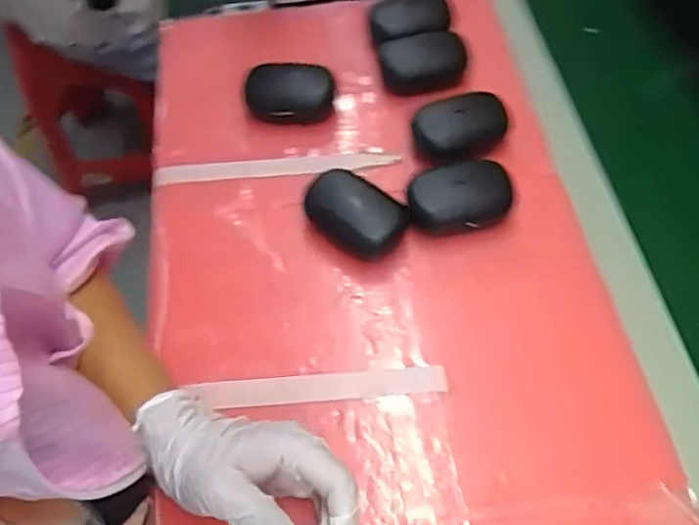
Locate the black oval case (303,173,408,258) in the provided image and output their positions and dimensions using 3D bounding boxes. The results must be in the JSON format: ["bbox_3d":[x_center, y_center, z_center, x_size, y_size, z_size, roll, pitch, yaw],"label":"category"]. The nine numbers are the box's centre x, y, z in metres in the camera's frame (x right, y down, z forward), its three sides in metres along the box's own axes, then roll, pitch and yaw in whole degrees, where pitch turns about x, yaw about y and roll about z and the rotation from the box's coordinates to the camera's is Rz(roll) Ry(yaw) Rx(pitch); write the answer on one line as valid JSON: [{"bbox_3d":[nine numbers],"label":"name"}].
[{"bbox_3d":[0.006,-0.038,0.480,0.085,0.041,0.053,33,64,21],"label":"black oval case"}]

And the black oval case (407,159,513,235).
[{"bbox_3d":[0.089,-0.052,0.484,0.087,0.040,0.059,-16,58,-8],"label":"black oval case"}]

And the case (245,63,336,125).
[{"bbox_3d":[-0.054,-0.157,0.565,0.081,0.034,0.056,-12,58,-6],"label":"case"}]

